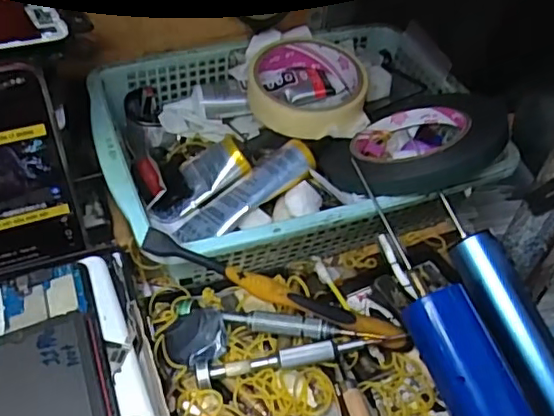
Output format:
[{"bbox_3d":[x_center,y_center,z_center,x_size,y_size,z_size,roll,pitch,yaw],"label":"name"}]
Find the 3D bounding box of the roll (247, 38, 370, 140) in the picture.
[{"bbox_3d":[0.023,-0.092,0.442,0.088,0.026,0.088,3,47,-3],"label":"roll"}]

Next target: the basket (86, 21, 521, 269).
[{"bbox_3d":[0.010,-0.048,0.426,0.261,0.062,0.188,-13,50,-17],"label":"basket"}]

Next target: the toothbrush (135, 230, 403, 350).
[{"bbox_3d":[0.003,0.047,0.330,0.162,0.013,0.017,24,46,-13],"label":"toothbrush"}]

